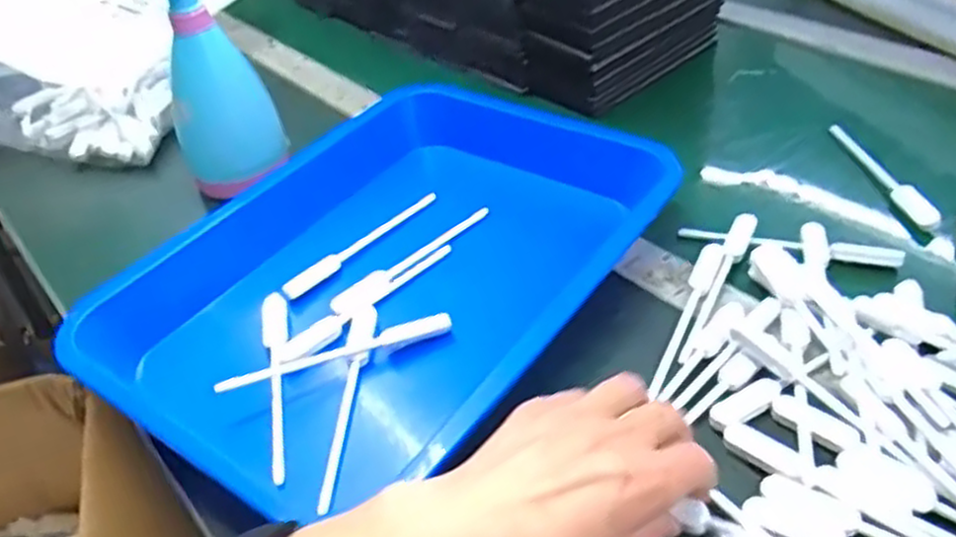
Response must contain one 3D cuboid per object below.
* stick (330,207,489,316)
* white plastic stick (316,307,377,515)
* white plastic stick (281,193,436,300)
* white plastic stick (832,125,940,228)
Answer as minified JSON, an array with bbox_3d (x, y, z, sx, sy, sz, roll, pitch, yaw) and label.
[{"bbox_3d":[-0.046,-0.008,0.530,0.017,0.011,0.142,29,49,34],"label":"stick"},{"bbox_3d":[-0.077,0.073,0.448,0.016,0.012,0.140,-2,39,3],"label":"white plastic stick"},{"bbox_3d":[-0.085,-0.020,0.554,0.012,0.014,0.144,26,48,32],"label":"white plastic stick"},{"bbox_3d":[0.310,-0.075,0.572,0.018,0.015,0.134,-8,39,-4],"label":"white plastic stick"}]

